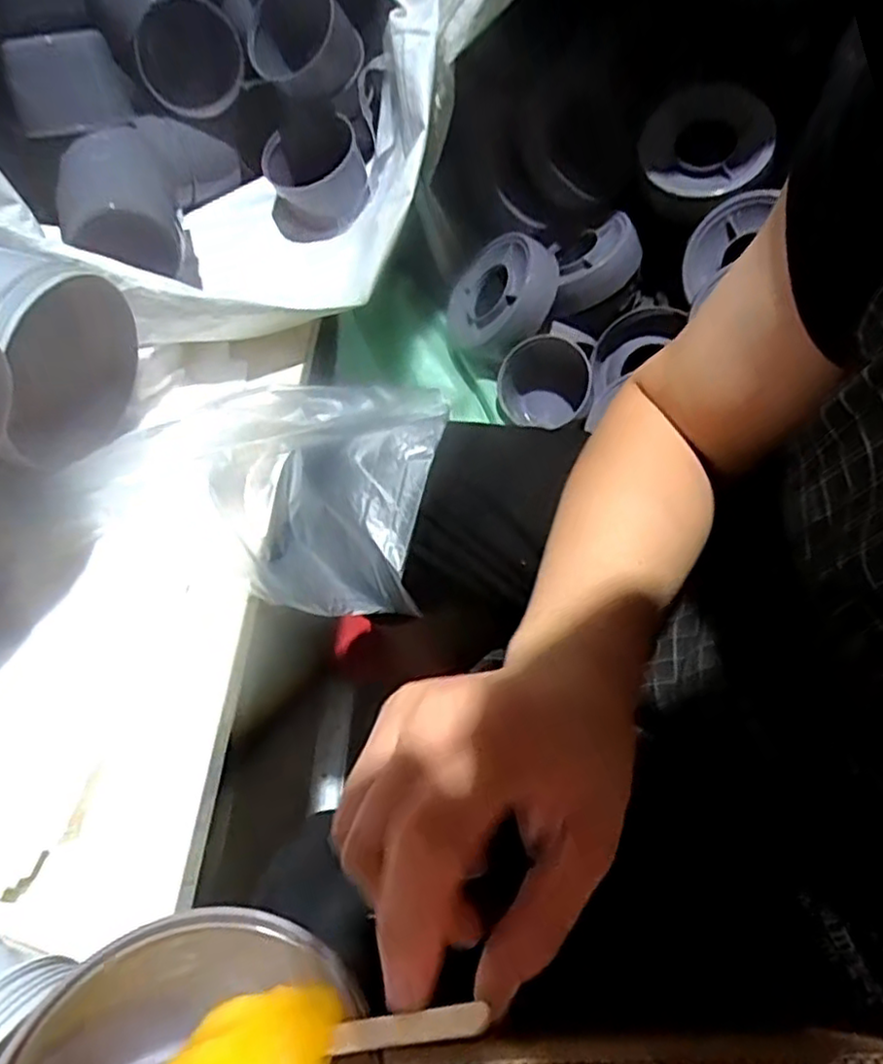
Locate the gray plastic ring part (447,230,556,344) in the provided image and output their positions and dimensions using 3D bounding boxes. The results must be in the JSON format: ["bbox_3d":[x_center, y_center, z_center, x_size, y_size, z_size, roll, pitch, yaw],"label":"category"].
[{"bbox_3d":[0.074,-0.290,0.855,0.132,0.058,0.146,30,98,45],"label":"gray plastic ring part"}]

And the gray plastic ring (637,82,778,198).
[{"bbox_3d":[0.312,-0.458,0.820,0.148,0.038,0.131,13,90,9],"label":"gray plastic ring"}]

